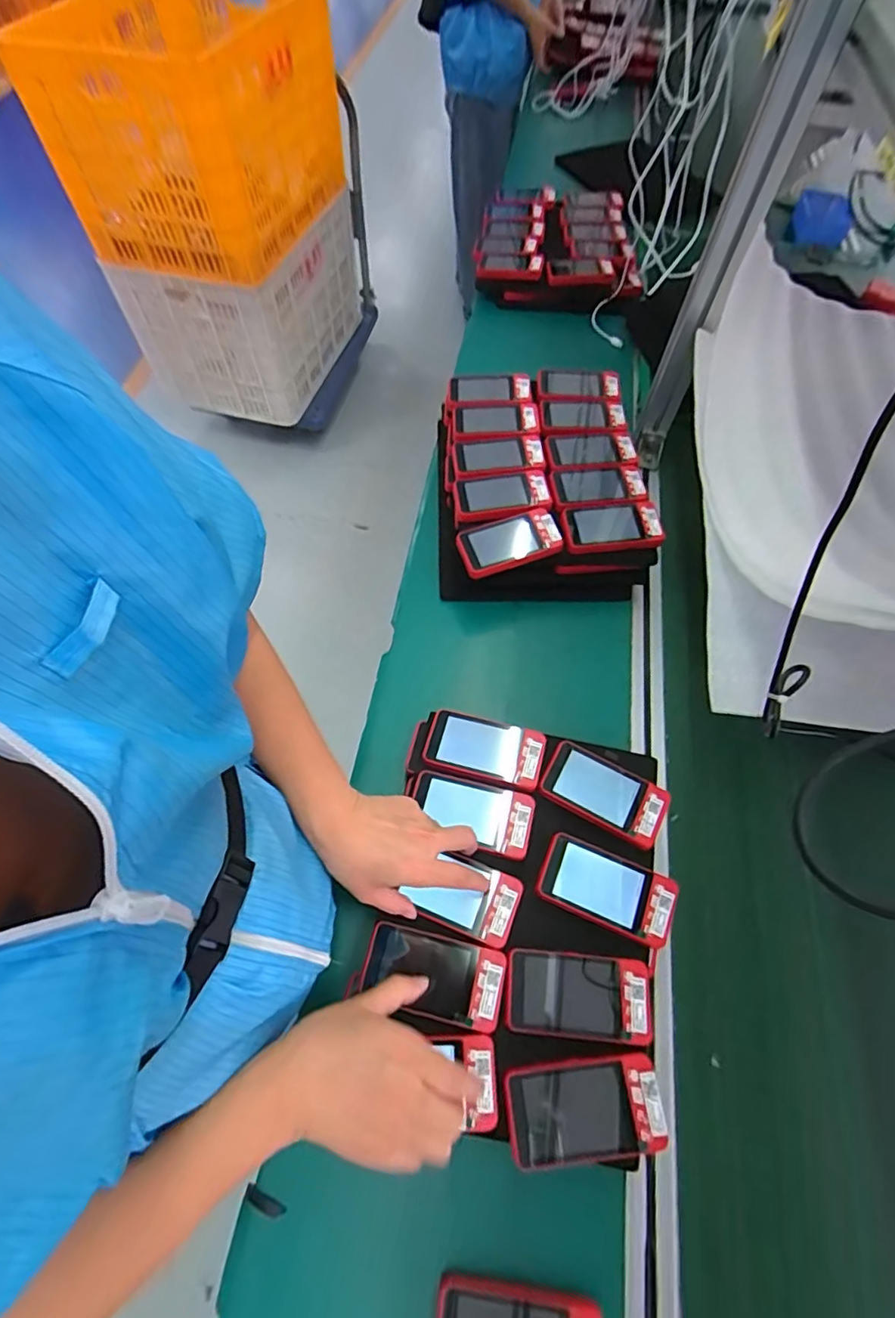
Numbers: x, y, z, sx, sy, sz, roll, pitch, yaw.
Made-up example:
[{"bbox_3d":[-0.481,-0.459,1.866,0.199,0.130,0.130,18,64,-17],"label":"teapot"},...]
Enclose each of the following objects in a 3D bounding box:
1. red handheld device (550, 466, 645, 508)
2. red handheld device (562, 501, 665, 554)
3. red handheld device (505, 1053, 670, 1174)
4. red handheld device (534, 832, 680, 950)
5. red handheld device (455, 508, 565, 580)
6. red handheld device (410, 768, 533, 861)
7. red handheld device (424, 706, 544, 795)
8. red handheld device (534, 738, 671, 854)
[{"bbox_3d":[0.194,-0.222,0.719,0.120,0.017,0.069,-1,61,-2],"label":"red handheld device"},{"bbox_3d":[0.200,-0.165,0.696,0.117,0.030,0.066,-7,61,-6],"label":"red handheld device"},{"bbox_3d":[0.107,0.354,0.436,0.119,0.014,0.064,-4,61,-4],"label":"red handheld device"},{"bbox_3d":[0.146,0.210,0.512,0.119,0.014,0.063,22,63,10],"label":"red handheld device"},{"bbox_3d":[0.076,-0.143,0.682,0.120,0.023,0.068,-13,62,-8],"label":"red handheld device"},{"bbox_3d":[0.023,0.151,0.549,0.119,0.014,0.063,15,62,7],"label":"red handheld device"},{"bbox_3d":[0.038,0.095,0.583,0.121,0.017,0.064,15,62,7],"label":"red handheld device"},{"bbox_3d":[0.156,0.132,0.555,0.119,0.014,0.067,26,63,12],"label":"red handheld device"}]

